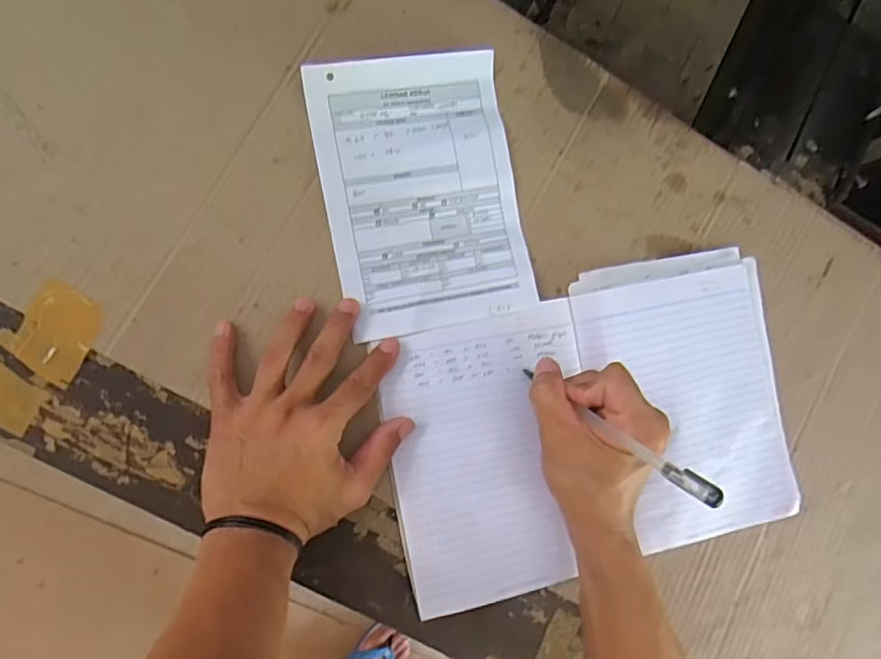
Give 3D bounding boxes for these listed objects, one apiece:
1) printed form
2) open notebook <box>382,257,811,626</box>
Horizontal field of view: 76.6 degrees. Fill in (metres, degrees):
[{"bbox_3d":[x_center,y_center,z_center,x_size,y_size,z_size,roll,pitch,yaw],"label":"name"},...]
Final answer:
[{"bbox_3d":[-0.013,-0.104,0.425,0.145,0.013,0.202,-11,89,-10],"label":"printed form"},{"bbox_3d":[0.124,0.069,0.431,0.322,0.018,0.220,-10,89,-10],"label":"open notebook"}]

